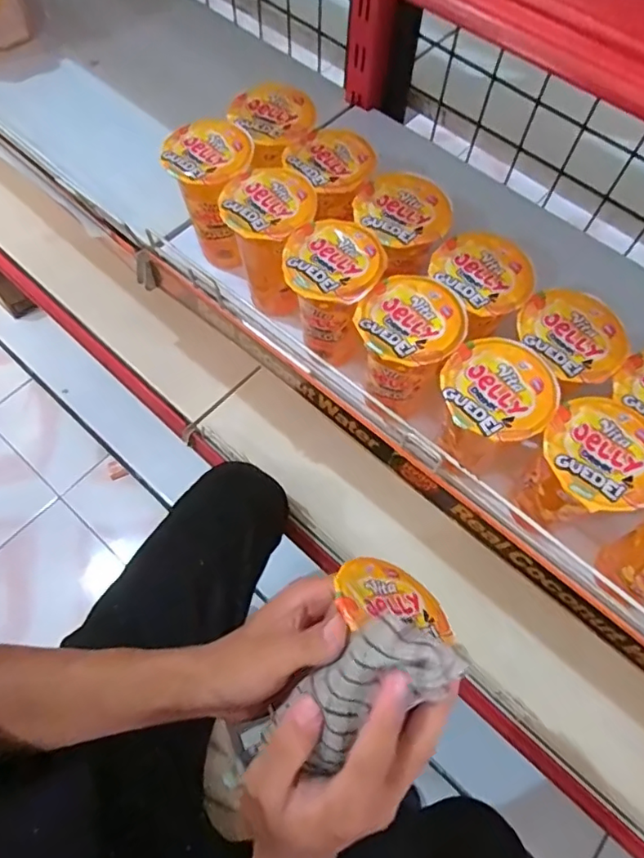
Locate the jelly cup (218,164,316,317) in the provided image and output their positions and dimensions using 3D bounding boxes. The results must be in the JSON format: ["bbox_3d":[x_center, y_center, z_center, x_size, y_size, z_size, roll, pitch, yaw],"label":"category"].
[{"bbox_3d":[-0.042,-0.149,0.440,0.066,0.101,0.069,1,65,-2],"label":"jelly cup"}]

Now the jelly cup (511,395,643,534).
[{"bbox_3d":[0.165,0.035,0.359,0.067,0.101,0.070,1,65,-2],"label":"jelly cup"}]

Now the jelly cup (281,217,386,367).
[{"bbox_3d":[0.007,-0.101,0.419,0.067,0.100,0.069,1,65,-2],"label":"jelly cup"}]

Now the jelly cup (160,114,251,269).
[{"bbox_3d":[-0.086,-0.197,0.462,0.063,0.105,0.072,29,67,11],"label":"jelly cup"}]

